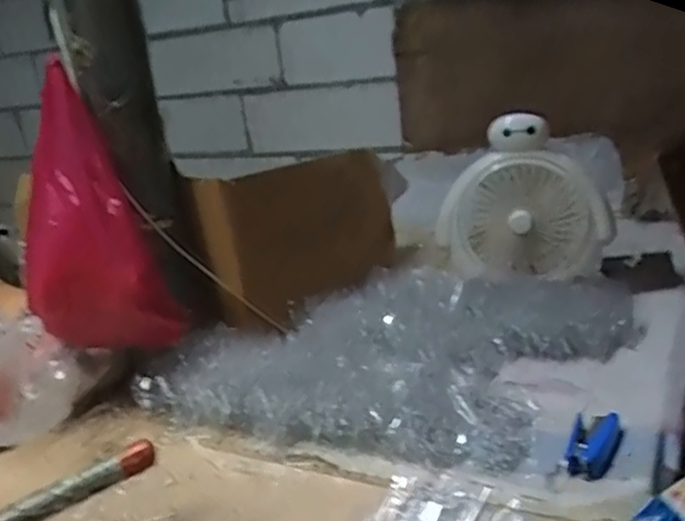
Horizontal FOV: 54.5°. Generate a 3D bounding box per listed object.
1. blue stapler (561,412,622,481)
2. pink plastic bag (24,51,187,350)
[{"bbox_3d":[0.242,0.174,0.638,0.046,0.027,0.102,4,20,27],"label":"blue stapler"},{"bbox_3d":[-0.285,-0.044,0.743,0.125,0.286,0.120,12,25,44],"label":"pink plastic bag"}]

